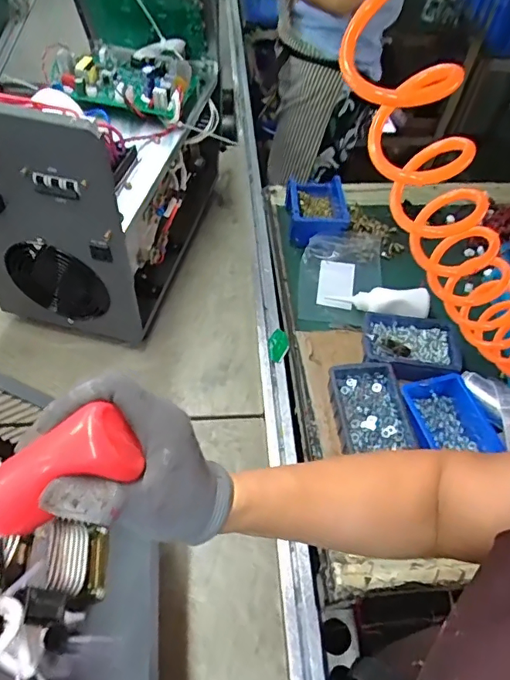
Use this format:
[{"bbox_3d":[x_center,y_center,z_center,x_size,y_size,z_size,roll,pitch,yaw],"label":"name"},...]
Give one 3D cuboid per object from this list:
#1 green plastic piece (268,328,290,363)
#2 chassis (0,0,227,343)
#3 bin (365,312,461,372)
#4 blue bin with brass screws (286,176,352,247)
[{"bbox_3d":[0.038,0.009,0.807,0.032,0.011,0.061,0,55,-5],"label":"green plastic piece"},{"bbox_3d":[-0.223,-0.282,0.755,0.232,0.378,0.461,12,53,7],"label":"chassis"},{"bbox_3d":[0.238,0.013,0.761,0.144,0.052,0.095,4,53,1],"label":"bin"},{"bbox_3d":[0.114,-0.244,0.940,0.105,0.083,0.165,1,55,-4],"label":"blue bin with brass screws"}]

